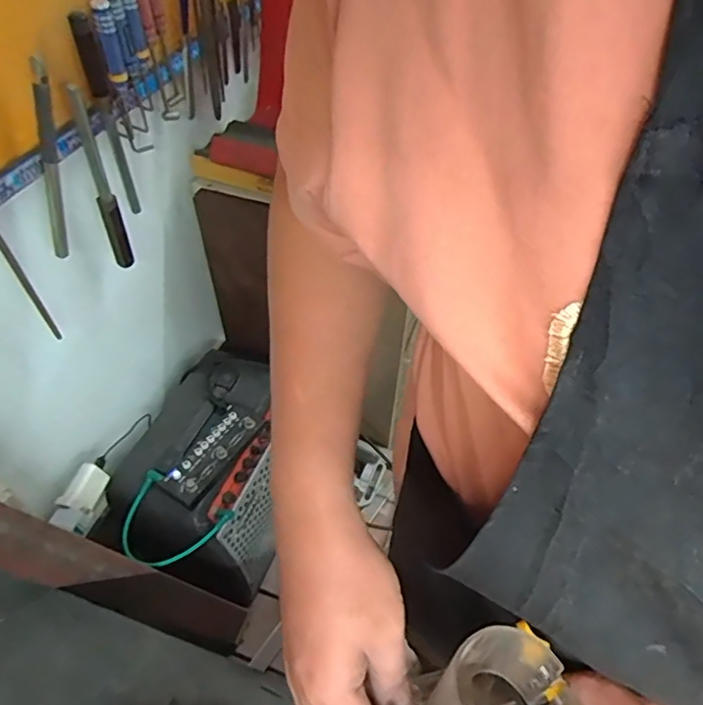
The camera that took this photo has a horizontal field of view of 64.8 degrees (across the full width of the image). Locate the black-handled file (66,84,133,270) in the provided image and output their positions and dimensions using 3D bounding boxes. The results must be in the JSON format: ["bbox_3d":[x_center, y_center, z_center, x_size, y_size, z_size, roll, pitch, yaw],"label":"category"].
[{"bbox_3d":[-0.274,-0.180,0.603,0.023,0.207,0.027,-18,52,-16],"label":"black-handled file"}]

